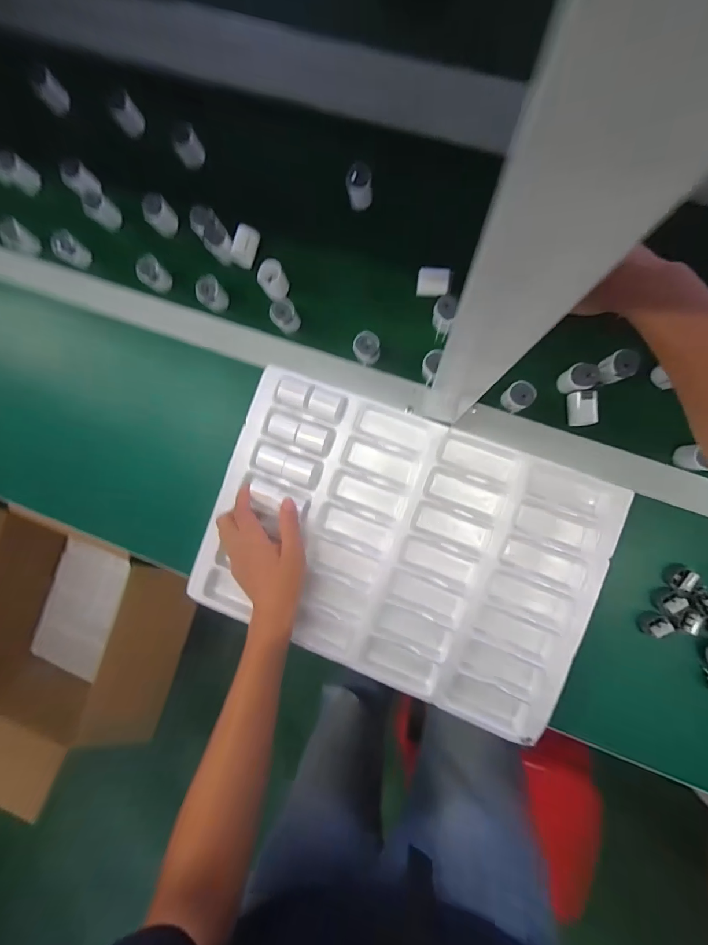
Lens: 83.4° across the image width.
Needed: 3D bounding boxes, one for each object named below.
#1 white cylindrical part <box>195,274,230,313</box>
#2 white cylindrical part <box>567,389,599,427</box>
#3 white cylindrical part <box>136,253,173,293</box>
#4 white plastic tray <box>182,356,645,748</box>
[{"bbox_3d":[-0.185,-0.234,0.523,0.033,0.041,0.026,-39,89,6],"label":"white cylindrical part"},{"bbox_3d":[0.269,-0.075,0.471,0.028,0.034,0.039,-2,93,5],"label":"white cylindrical part"},{"bbox_3d":[-0.268,-0.266,0.534,0.034,0.036,0.034,0,93,5],"label":"white cylindrical part"},{"bbox_3d":[0.051,0.089,0.491,0.450,0.042,0.319,19,92,6],"label":"white plastic tray"}]

